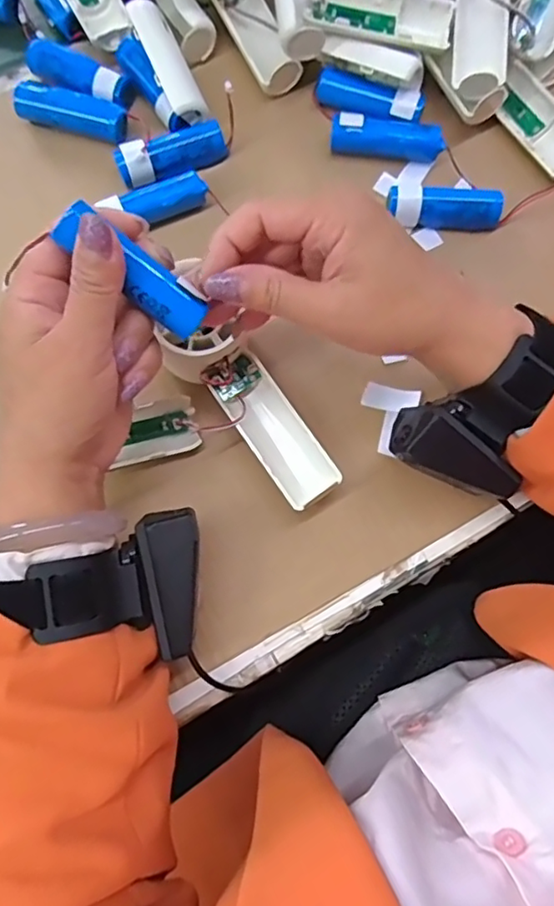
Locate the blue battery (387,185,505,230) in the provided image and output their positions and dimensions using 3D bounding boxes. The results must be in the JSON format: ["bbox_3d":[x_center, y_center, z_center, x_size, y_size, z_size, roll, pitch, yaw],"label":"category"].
[{"bbox_3d":[0.109,-0.160,0.386,0.073,0.022,0.021,-1,74,-1],"label":"blue battery"}]

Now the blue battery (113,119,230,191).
[{"bbox_3d":[-0.069,-0.197,0.391,0.072,0.026,0.023,-19,76,-6],"label":"blue battery"}]

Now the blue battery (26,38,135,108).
[{"bbox_3d":[-0.138,-0.259,0.403,0.076,0.018,0.025,23,75,5],"label":"blue battery"}]

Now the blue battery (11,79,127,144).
[{"bbox_3d":[-0.139,-0.231,0.403,0.075,0.023,0.023,15,75,3],"label":"blue battery"}]

